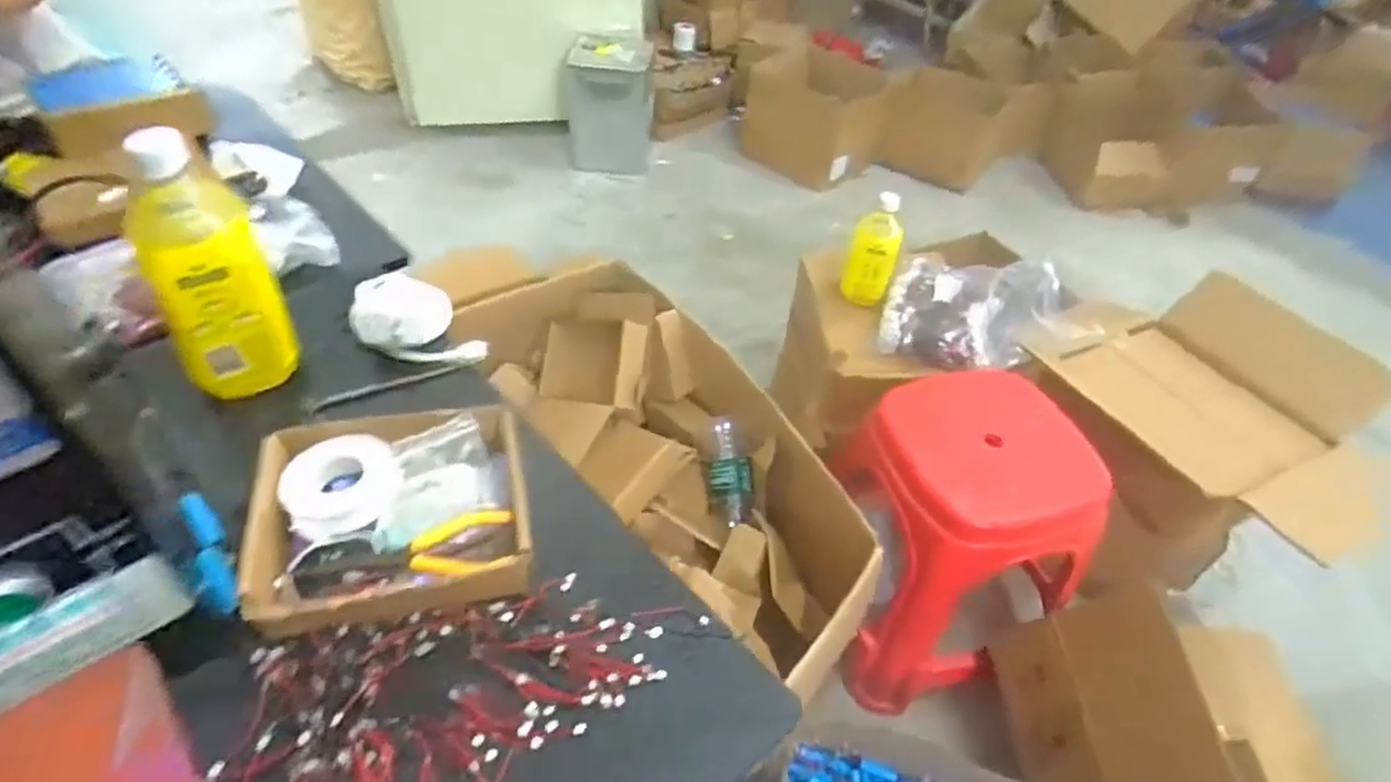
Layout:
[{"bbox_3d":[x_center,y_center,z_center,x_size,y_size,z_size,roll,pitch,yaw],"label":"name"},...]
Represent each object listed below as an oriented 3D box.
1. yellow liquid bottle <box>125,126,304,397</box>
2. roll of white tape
[{"bbox_3d":[-0.356,-0.083,0.545,0.076,0.202,0.060,-28,54,-28],"label":"yellow liquid bottle"},{"bbox_3d":[-0.249,0.066,0.520,0.077,0.023,0.077,8,59,-14],"label":"roll of white tape"}]

